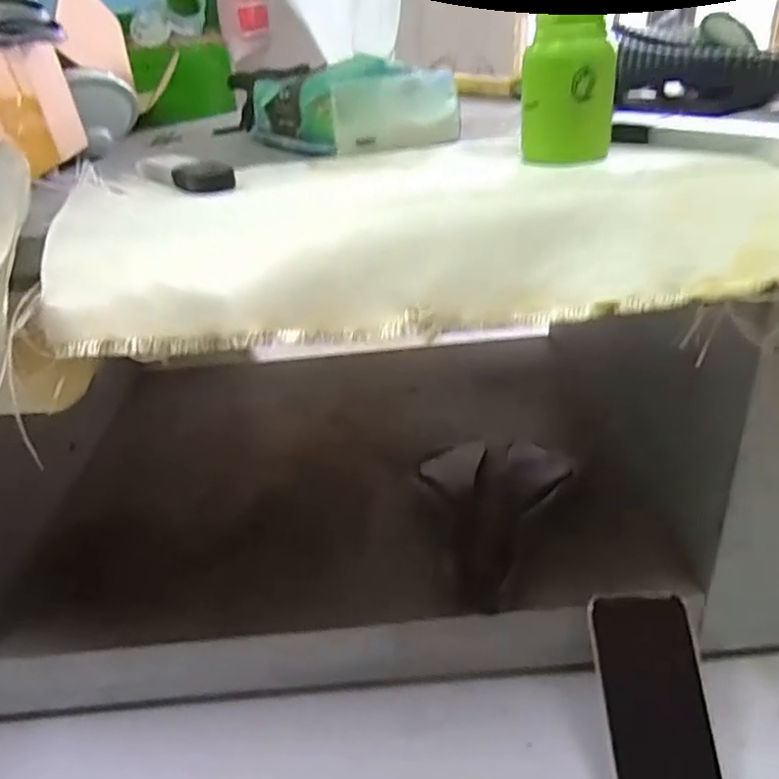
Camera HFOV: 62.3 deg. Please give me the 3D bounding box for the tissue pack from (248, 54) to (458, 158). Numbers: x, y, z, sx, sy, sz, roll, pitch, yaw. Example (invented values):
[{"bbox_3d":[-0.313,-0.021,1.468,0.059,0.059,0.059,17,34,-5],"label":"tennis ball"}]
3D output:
[{"bbox_3d":[-0.031,-0.215,0.481,0.106,0.052,0.146,-19,32,-23],"label":"tissue pack"}]

